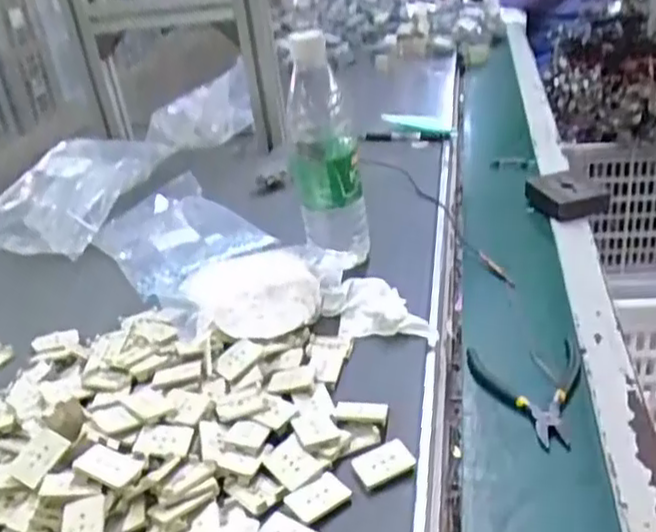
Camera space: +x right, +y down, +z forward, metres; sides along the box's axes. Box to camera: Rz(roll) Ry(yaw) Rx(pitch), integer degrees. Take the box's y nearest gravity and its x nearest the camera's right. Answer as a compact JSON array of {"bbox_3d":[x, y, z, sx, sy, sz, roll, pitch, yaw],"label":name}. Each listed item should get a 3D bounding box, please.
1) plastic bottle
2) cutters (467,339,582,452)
[{"bbox_3d":[-0.003,-0.105,0.680,0.066,0.214,0.063,-6,29,2],"label":"plastic bottle"},{"bbox_3d":[0.170,0.101,0.579,0.091,0.011,0.120,-7,29,0],"label":"cutters"}]

